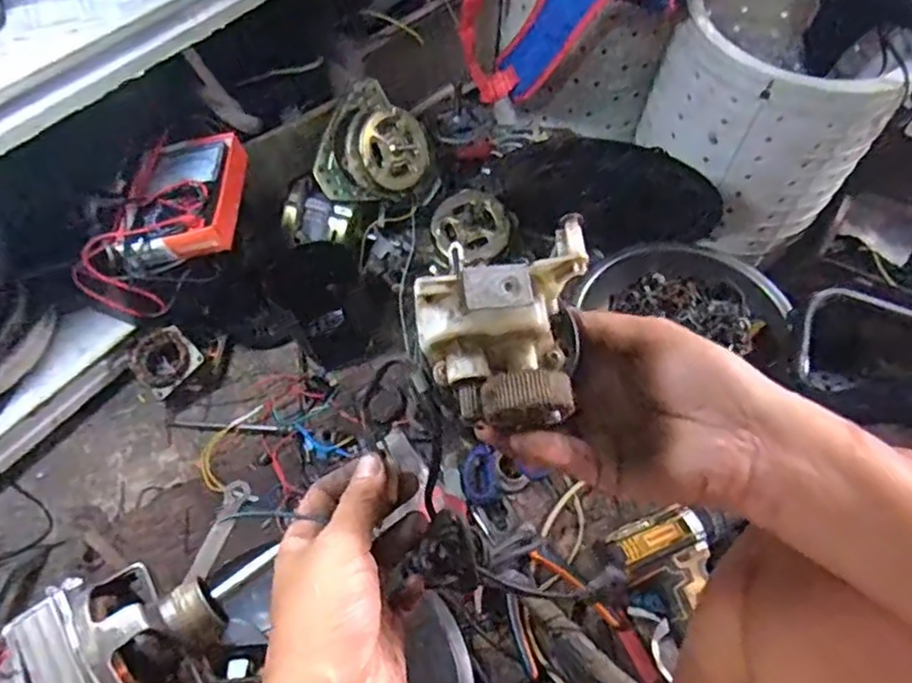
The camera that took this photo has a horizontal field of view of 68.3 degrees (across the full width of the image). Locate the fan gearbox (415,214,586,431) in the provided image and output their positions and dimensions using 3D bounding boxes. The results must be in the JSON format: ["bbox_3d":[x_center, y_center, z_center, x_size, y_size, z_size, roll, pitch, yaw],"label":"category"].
[{"bbox_3d":[0.028,-0.005,0.296,0.081,0.053,0.078,-23,86,13],"label":"fan gearbox"}]

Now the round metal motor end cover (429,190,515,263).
[{"bbox_3d":[0.020,-0.164,0.943,0.103,0.032,0.105,0,82,2],"label":"round metal motor end cover"}]

